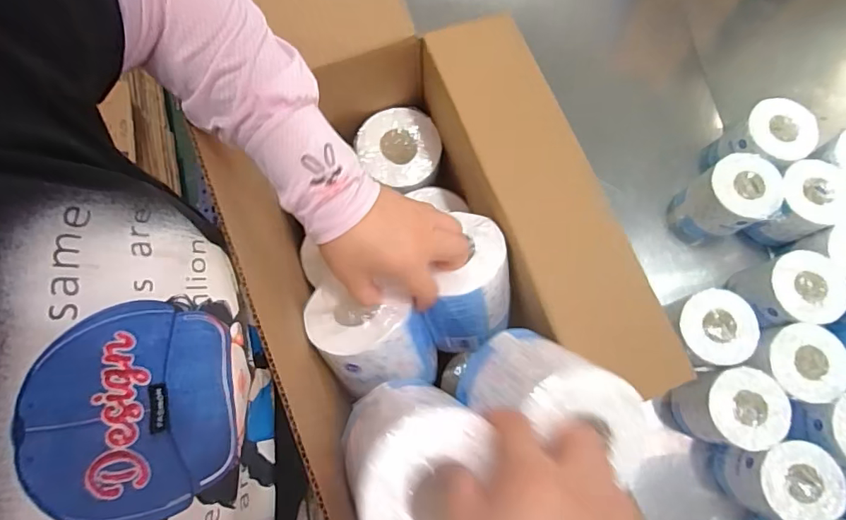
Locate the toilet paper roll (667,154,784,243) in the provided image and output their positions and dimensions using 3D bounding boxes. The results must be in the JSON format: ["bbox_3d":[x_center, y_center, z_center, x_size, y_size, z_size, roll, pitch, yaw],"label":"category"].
[{"bbox_3d":[0.462,-0.090,0.747,0.107,0.137,0.100,-30,78,-7],"label":"toilet paper roll"}]

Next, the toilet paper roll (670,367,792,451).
[{"bbox_3d":[0.411,0.198,0.661,0.093,0.116,0.100,-6,76,-1],"label":"toilet paper roll"}]

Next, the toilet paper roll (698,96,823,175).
[{"bbox_3d":[0.525,-0.175,0.769,0.104,0.136,0.099,-1,76,0],"label":"toilet paper roll"}]

